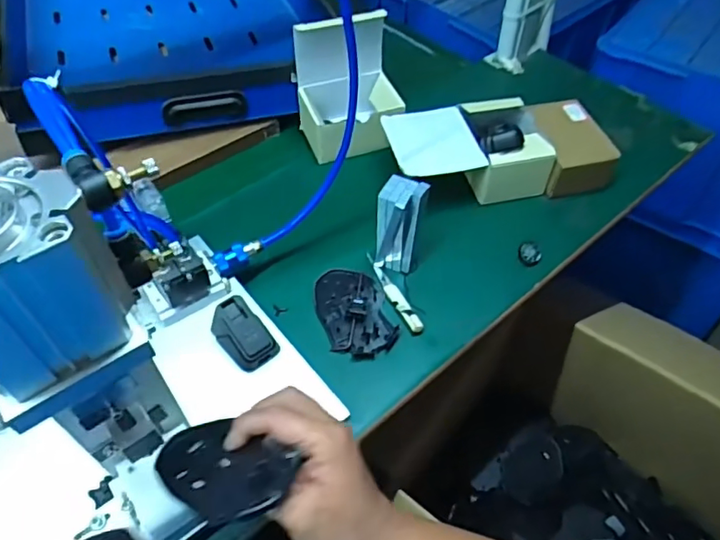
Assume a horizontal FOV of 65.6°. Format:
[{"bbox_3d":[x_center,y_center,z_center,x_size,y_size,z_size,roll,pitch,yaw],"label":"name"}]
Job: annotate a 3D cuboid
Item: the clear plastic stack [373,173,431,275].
[{"bbox_3d":[0.043,-0.047,0.602,0.045,0.104,0.041,12,52,9],"label":"clear plastic stack"}]

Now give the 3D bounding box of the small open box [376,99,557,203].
[{"bbox_3d":[0.129,-0.149,0.703,0.191,0.082,0.119,-8,52,-7],"label":"small open box"}]

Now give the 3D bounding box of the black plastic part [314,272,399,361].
[{"bbox_3d":[-0.007,0.039,0.591,0.069,0.017,0.113,-15,53,-12],"label":"black plastic part"}]

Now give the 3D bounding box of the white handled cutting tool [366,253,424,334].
[{"bbox_3d":[0.035,0.022,0.608,0.016,0.005,0.114,-21,54,-16],"label":"white handled cutting tool"}]

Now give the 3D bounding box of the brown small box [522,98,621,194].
[{"bbox_3d":[0.267,-0.159,0.722,0.087,0.056,0.124,-8,52,-7],"label":"brown small box"}]

